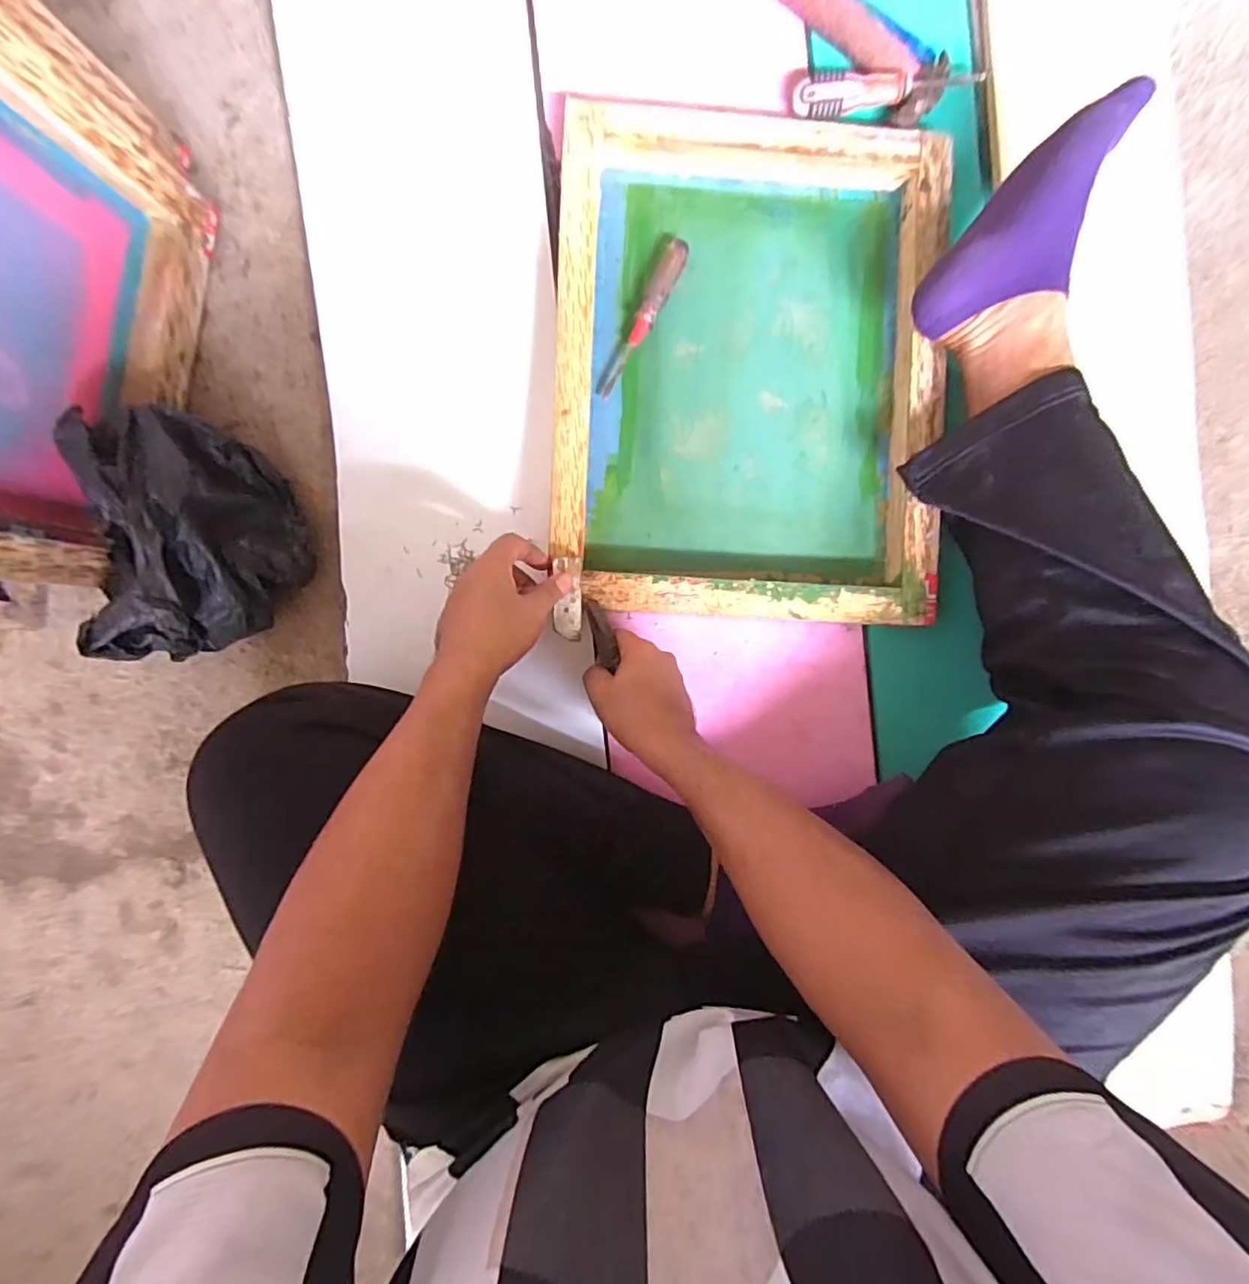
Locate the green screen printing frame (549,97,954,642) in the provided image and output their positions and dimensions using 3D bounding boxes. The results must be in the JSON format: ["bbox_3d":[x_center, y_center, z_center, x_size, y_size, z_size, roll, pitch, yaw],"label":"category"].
[{"bbox_3d":[0.117,-0.254,0.558,0.360,0.056,0.462,1,91,-3],"label":"green screen printing frame"}]

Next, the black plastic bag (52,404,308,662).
[{"bbox_3d":[-0.375,-0.094,0.499,0.135,0.127,0.192,-17,92,-2],"label":"black plastic bag"}]

